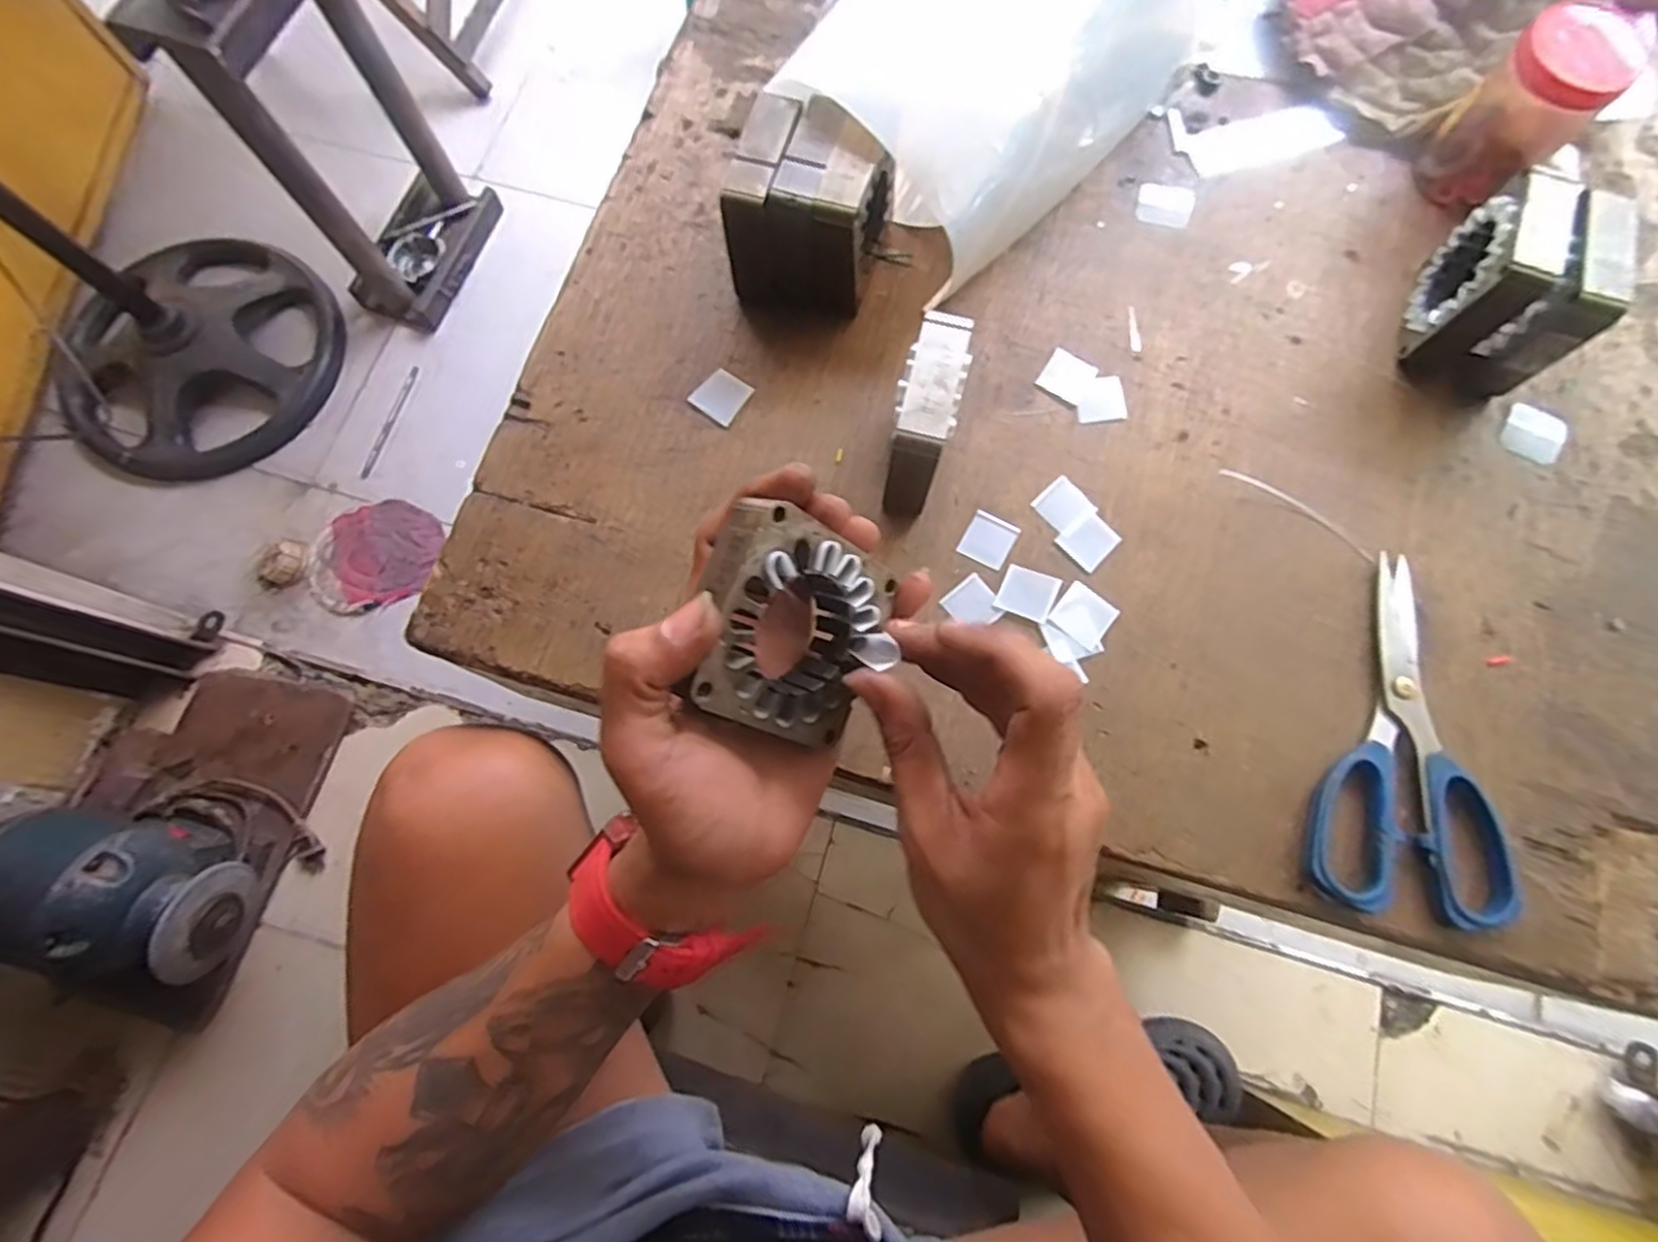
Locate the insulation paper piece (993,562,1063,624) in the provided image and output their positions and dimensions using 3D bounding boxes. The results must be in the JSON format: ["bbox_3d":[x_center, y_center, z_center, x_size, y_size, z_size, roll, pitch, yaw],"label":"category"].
[{"bbox_3d":[0.104,-0.015,0.382,0.028,0.004,0.026,21,75,6],"label":"insulation paper piece"}]

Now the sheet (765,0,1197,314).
[{"bbox_3d":[0.112,-0.343,0.418,0.145,0.107,0.291,41,78,10],"label":"sheet"}]

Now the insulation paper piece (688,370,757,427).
[{"bbox_3d":[-0.061,-0.126,0.412,0.028,0.004,0.028,33,78,2],"label":"insulation paper piece"}]

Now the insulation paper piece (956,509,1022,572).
[{"bbox_3d":[0.085,-0.044,0.390,0.025,0.004,0.027,28,76,7],"label":"insulation paper piece"}]

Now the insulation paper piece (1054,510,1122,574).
[{"bbox_3d":[0.138,-0.043,0.389,0.026,0.004,0.025,-42,79,-11],"label":"insulation paper piece"}]

